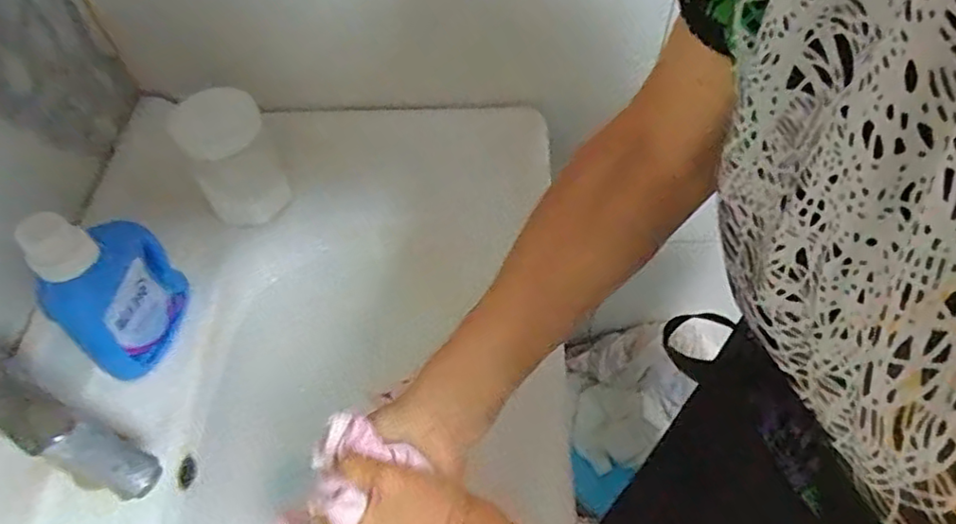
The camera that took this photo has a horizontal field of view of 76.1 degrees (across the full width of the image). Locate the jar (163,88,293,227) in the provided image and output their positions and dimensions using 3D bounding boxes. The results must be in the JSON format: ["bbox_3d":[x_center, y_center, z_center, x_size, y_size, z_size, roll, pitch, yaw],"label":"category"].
[{"bbox_3d":[-0.263,-0.113,0.661,0.089,0.114,0.086,-28,59,-18],"label":"jar"}]

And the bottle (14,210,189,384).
[{"bbox_3d":[-0.322,0.018,0.539,0.053,0.181,0.113,26,59,18],"label":"bottle"}]

